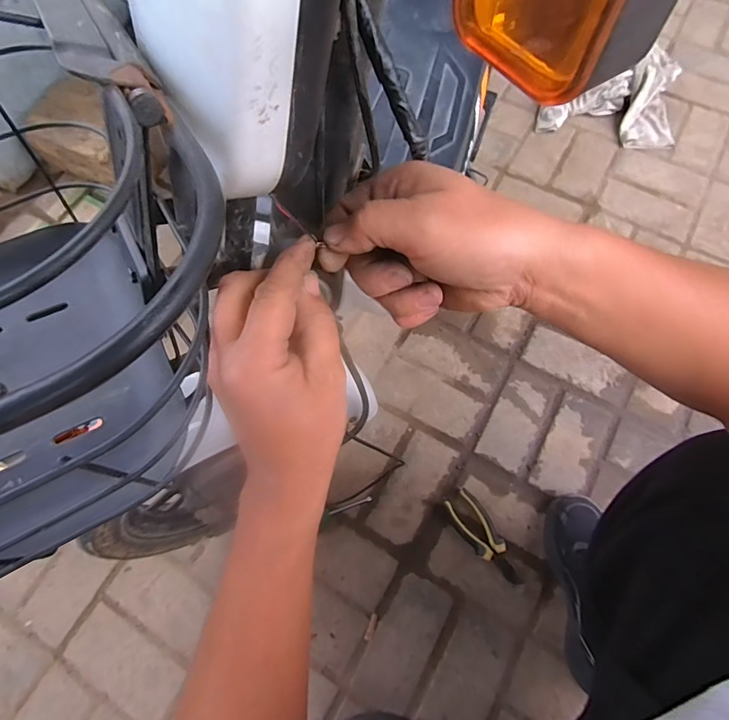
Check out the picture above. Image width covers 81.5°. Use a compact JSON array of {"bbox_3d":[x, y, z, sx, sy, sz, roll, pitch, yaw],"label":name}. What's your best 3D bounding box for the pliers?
[{"bbox_3d":[0.193,0.286,0.679,0.054,0.015,0.156,-32,73,-10],"label":"pliers"}]

